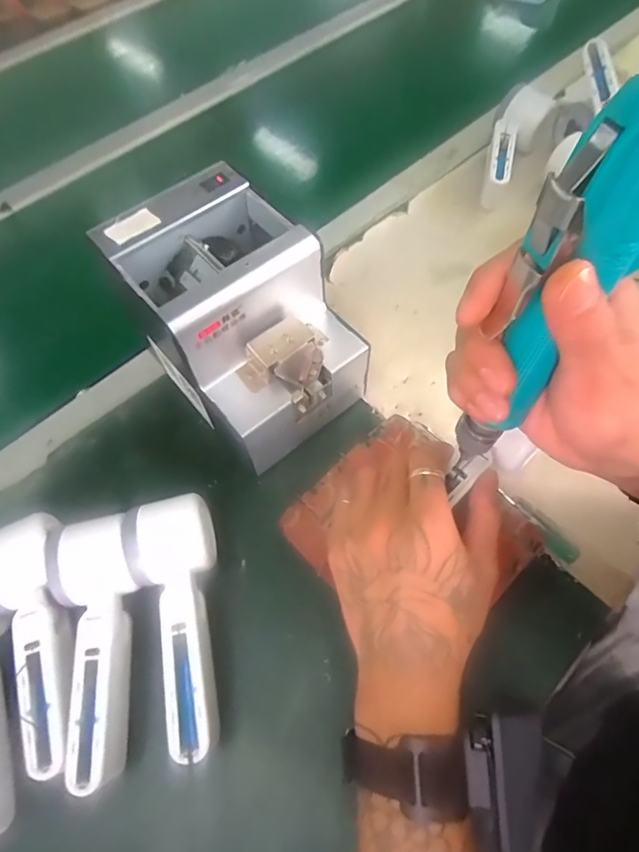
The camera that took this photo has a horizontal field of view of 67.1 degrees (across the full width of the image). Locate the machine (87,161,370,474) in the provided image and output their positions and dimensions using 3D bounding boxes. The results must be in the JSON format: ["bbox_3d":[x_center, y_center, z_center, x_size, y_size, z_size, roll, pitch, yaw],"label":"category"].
[{"bbox_3d":[-0.059,-0.080,0.394,0.120,0.153,0.169,-36,65,-15],"label":"machine"}]

